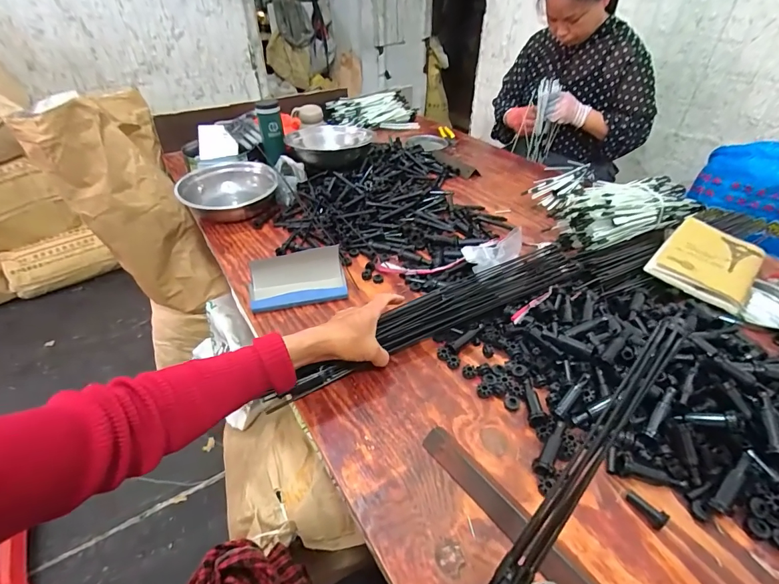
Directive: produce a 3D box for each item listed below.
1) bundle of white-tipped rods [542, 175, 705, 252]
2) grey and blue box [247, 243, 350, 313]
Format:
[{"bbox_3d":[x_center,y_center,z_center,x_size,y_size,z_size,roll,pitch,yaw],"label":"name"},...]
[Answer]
[{"bbox_3d":[0.490,-0.168,0.794,0.278,0.105,0.117,-12,40,-17],"label":"bundle of white-tipped rods"},{"bbox_3d":[-0.157,-0.023,0.680,0.165,0.056,0.090,-7,39,-11],"label":"grey and blue box"}]

